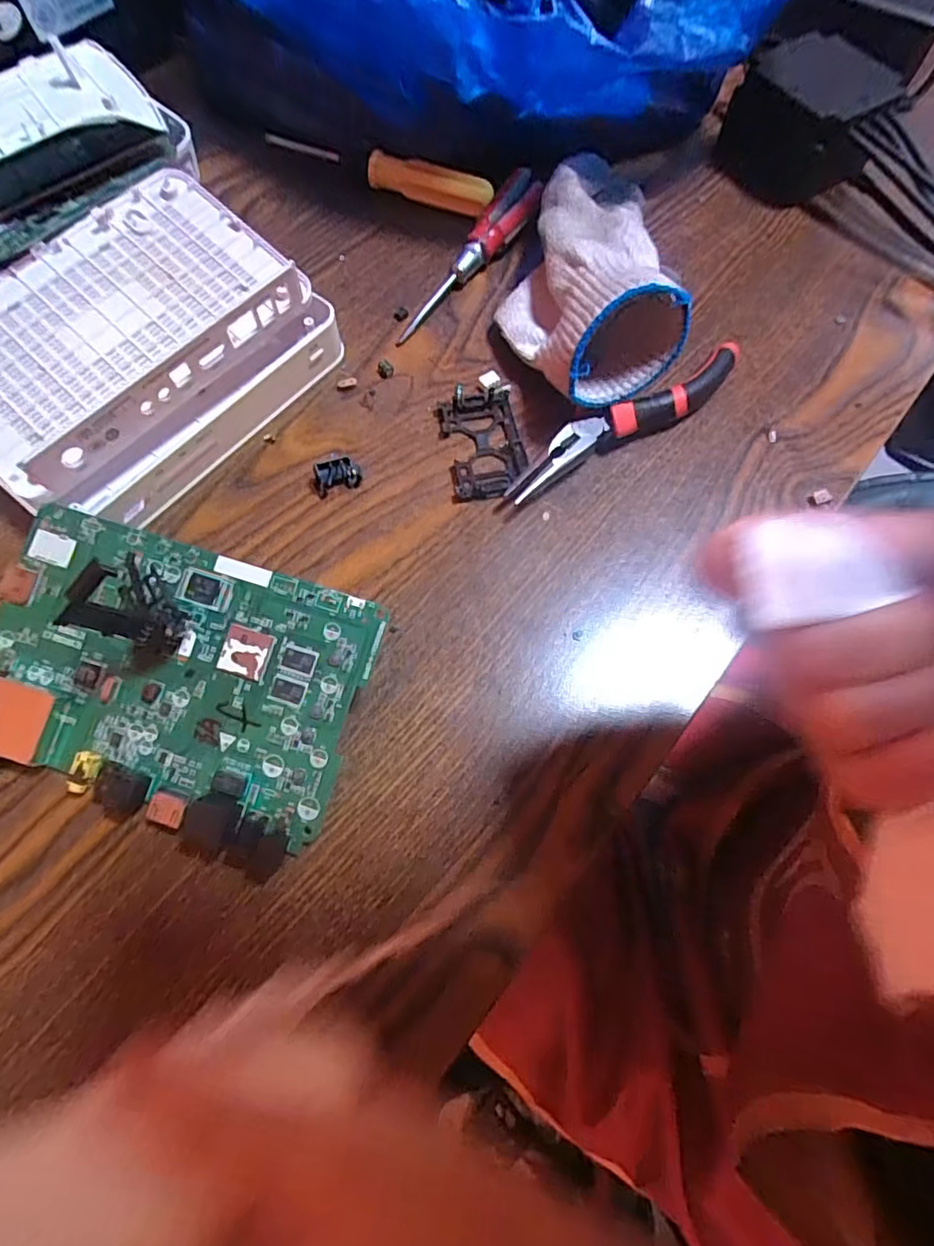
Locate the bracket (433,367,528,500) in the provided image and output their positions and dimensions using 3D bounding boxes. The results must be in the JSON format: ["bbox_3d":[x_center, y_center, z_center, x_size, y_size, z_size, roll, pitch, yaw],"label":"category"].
[{"bbox_3d":[0.007,-0.099,0.307,0.041,0.010,0.074,-7,69,-5],"label":"bracket"}]

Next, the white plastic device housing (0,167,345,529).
[{"bbox_3d":[-0.170,-0.139,0.298,0.142,0.042,0.180,39,72,12],"label":"white plastic device housing"}]

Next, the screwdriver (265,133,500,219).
[{"bbox_3d":[-0.058,-0.296,0.379,0.153,0.023,0.018,20,69,6],"label":"screwdriver"}]

